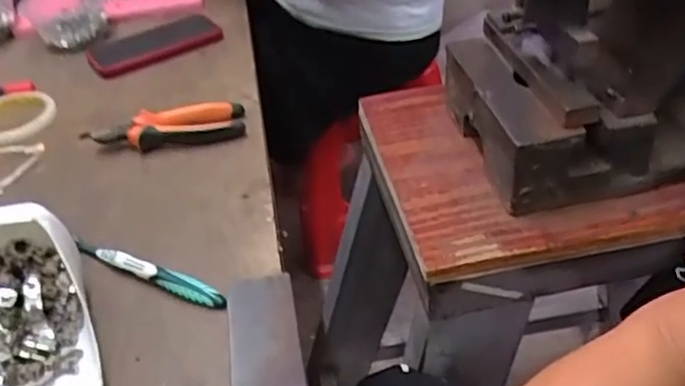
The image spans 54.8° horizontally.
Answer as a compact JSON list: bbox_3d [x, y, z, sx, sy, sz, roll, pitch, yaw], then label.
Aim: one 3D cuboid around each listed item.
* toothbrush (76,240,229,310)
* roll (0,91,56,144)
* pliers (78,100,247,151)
[{"bbox_3d":[-0.159,0.063,0.532,0.155,0.017,0.012,16,43,24],"label":"toothbrush"},{"bbox_3d":[-0.378,-0.089,0.750,0.090,0.014,0.097,-3,38,2],"label":"roll"},{"bbox_3d":[-0.188,-0.071,0.693,0.165,0.028,0.054,-6,38,-2],"label":"pliers"}]

